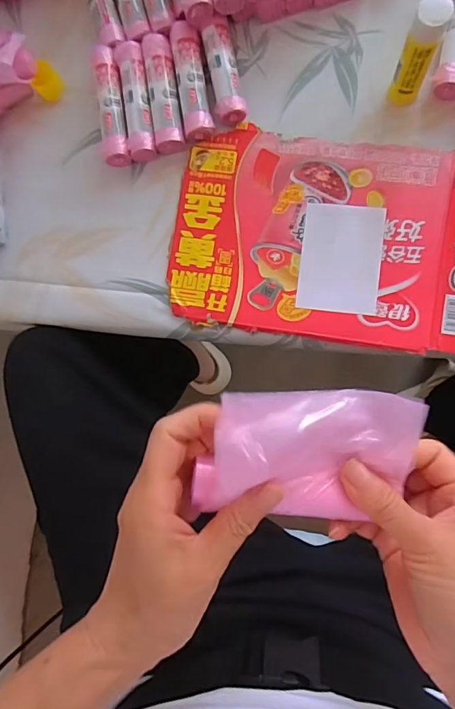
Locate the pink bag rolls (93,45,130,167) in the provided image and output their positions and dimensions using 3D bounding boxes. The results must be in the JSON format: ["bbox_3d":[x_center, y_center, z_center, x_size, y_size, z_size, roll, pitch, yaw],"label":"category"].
[{"bbox_3d":[-0.124,-0.263,0.483,0.028,0.024,0.123,-9,87,7],"label":"pink bag rolls"}]

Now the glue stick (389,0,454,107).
[{"bbox_3d":[0.171,-0.267,0.405,0.028,0.102,0.030,0,88,7],"label":"glue stick"}]

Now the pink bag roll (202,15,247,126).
[{"bbox_3d":[-0.004,-0.295,0.469,0.030,0.023,0.106,-12,87,7],"label":"pink bag roll"}]

